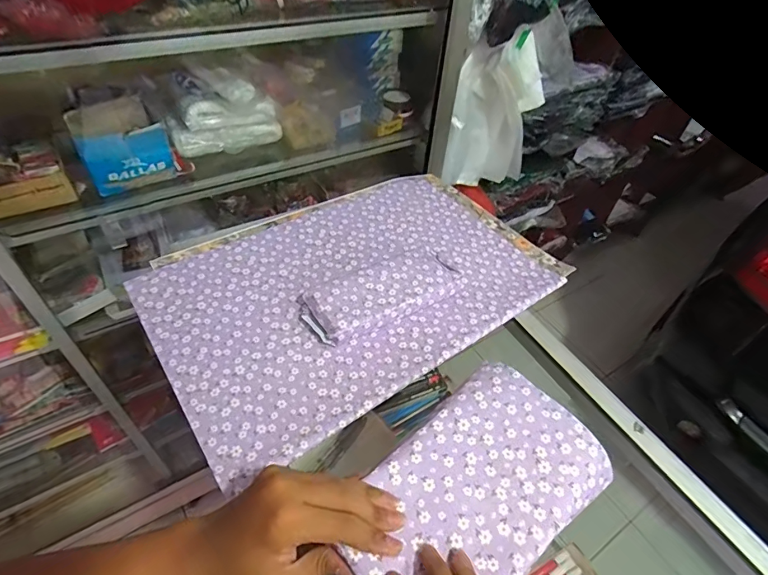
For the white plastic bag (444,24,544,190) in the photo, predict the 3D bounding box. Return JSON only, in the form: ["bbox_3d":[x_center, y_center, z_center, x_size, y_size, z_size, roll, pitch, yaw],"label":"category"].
[{"bbox_3d":[0.232,-0.359,0.932,0.201,0.301,0.064,-20,53,-23],"label":"white plastic bag"}]

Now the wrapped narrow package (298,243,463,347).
[{"bbox_3d":[0.001,0.001,0.560,0.210,0.027,0.083,-23,54,-25],"label":"wrapped narrow package"}]

